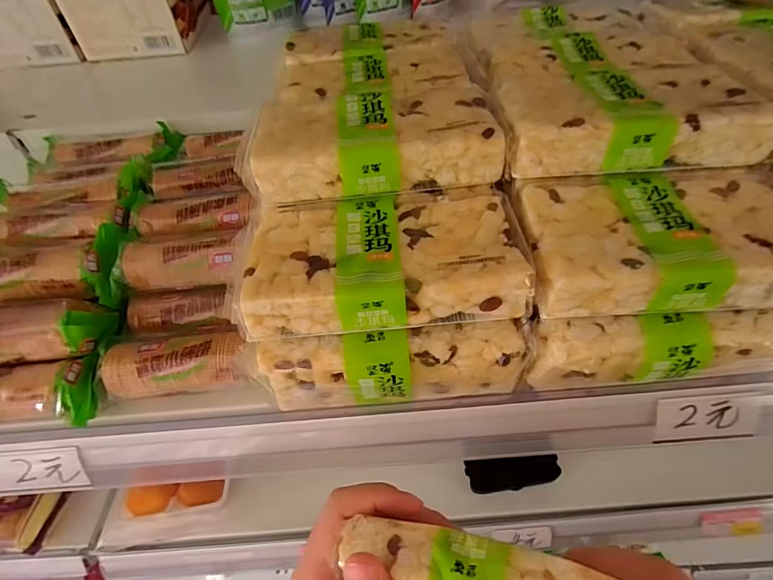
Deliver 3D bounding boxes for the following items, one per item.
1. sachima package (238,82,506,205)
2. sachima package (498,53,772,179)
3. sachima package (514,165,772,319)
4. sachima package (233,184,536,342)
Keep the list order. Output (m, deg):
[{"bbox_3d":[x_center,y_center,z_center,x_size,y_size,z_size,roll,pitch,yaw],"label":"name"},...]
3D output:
[{"bbox_3d":[-0.007,-0.108,0.288,0.152,0.033,0.114,-3,47,2],"label":"sachima package"},{"bbox_3d":[0.147,-0.122,0.283,0.150,0.030,0.112,-3,47,2],"label":"sachima package"},{"bbox_3d":[0.157,-0.031,0.242,0.156,0.029,0.087,-3,47,3],"label":"sachima package"},{"bbox_3d":[-0.002,-0.020,0.250,0.151,0.029,0.088,-4,47,1],"label":"sachima package"}]

